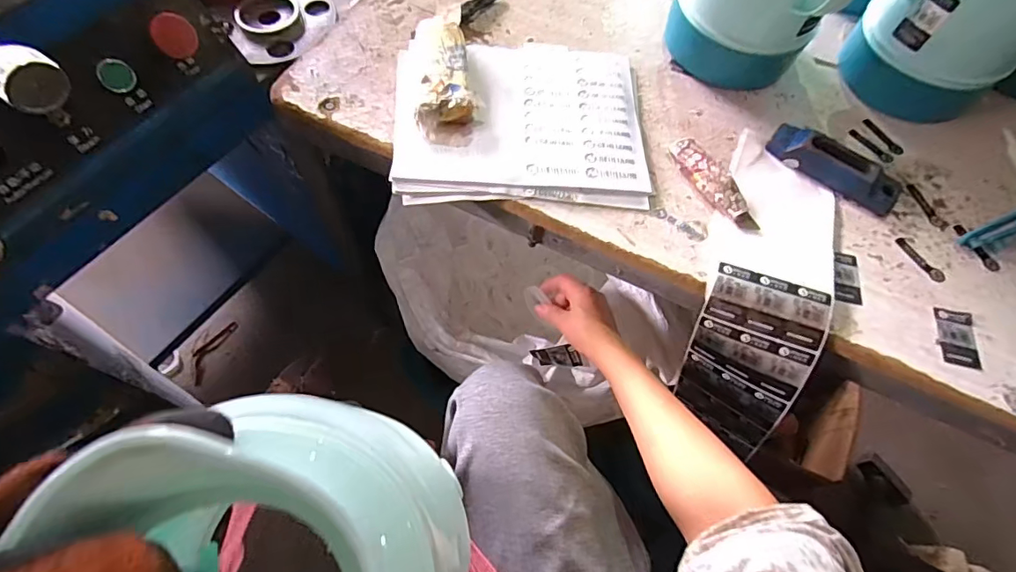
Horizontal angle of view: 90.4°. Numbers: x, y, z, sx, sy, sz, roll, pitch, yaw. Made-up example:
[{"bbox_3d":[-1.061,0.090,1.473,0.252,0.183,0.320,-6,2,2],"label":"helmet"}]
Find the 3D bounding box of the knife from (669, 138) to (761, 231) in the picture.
[{"bbox_3d":[0.205,-0.103,0.503,0.030,0.020,0.119,-22,66,-13],"label":"knife"}]

